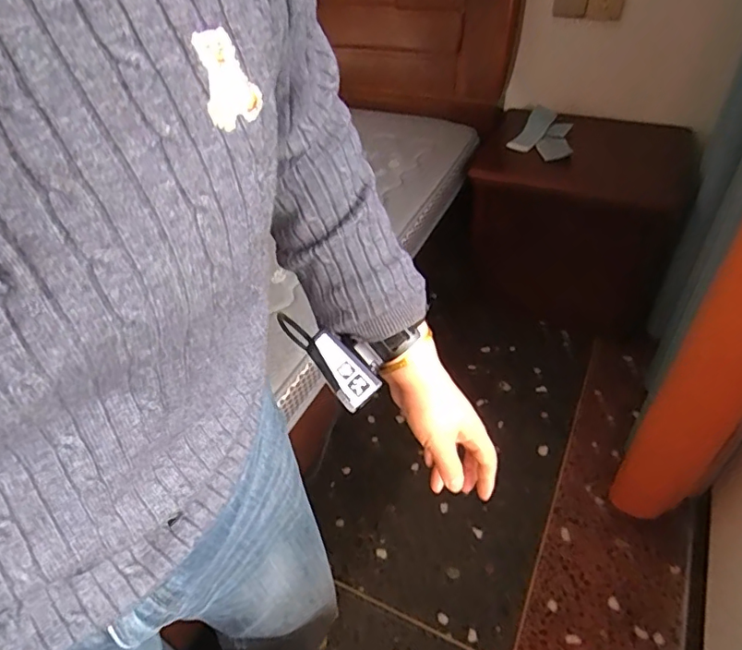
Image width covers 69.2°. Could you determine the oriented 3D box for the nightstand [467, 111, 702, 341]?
[{"bbox_3d":[0.552,-0.296,1.501,0.525,0.441,0.346,16,49,20],"label":"nightstand"}]

